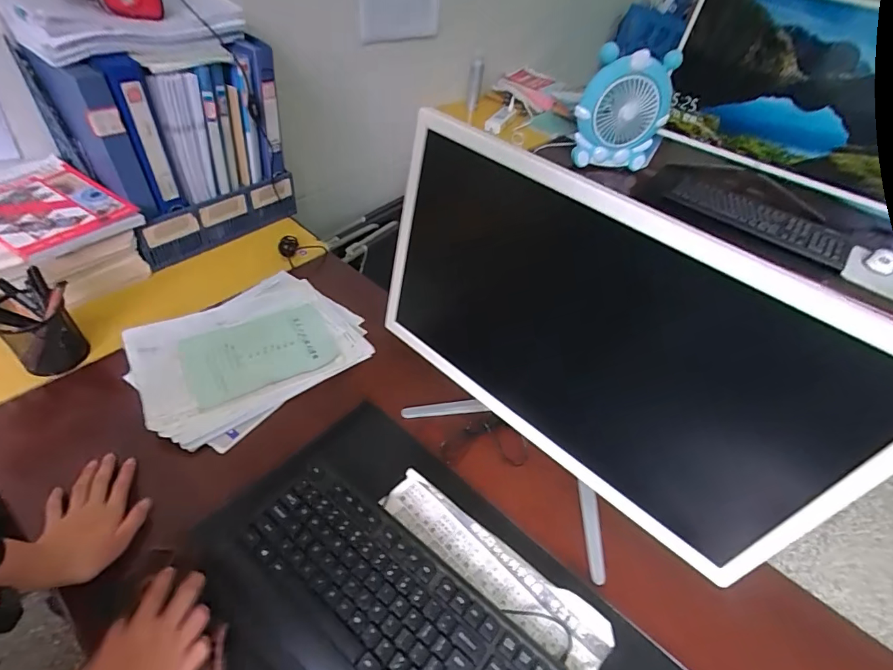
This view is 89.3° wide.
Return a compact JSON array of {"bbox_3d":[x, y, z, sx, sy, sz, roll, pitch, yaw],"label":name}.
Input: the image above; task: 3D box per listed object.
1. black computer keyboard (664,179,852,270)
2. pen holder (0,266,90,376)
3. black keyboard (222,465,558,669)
[{"bbox_3d":[0.857,-0.324,1.256,0.455,0.033,0.176,34,50,25],"label":"black computer keyboard"},{"bbox_3d":[-0.578,-0.011,0.638,0.077,0.127,0.093,31,49,20],"label":"pen holder"},{"bbox_3d":[-0.043,0.314,0.467,0.429,0.028,0.148,31,49,22],"label":"black keyboard"}]

